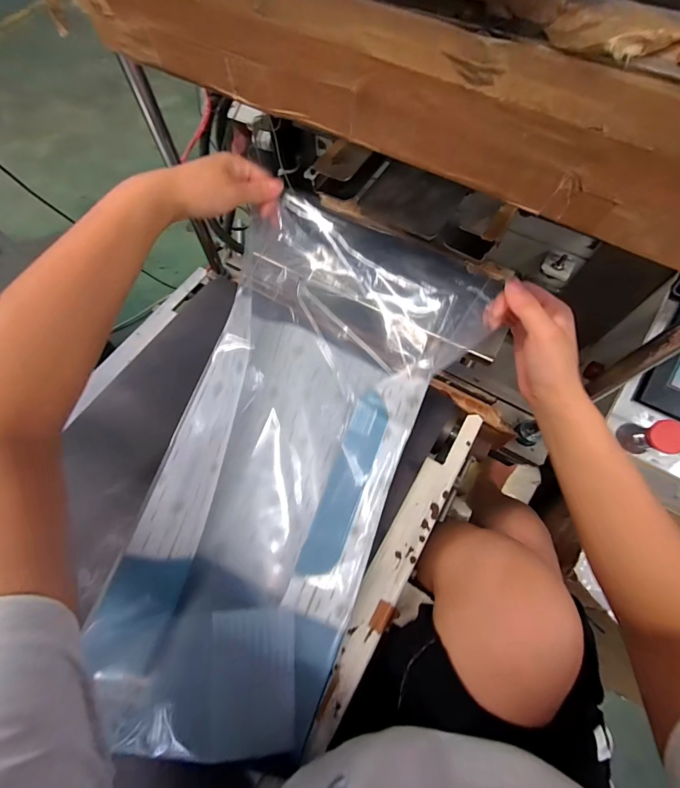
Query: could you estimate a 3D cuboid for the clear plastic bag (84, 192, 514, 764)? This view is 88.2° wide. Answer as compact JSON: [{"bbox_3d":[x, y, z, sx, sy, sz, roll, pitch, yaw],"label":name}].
[{"bbox_3d":[-0.049,0.048,0.328,0.242,0.094,0.465,20,79,9],"label":"clear plastic bag"}]

